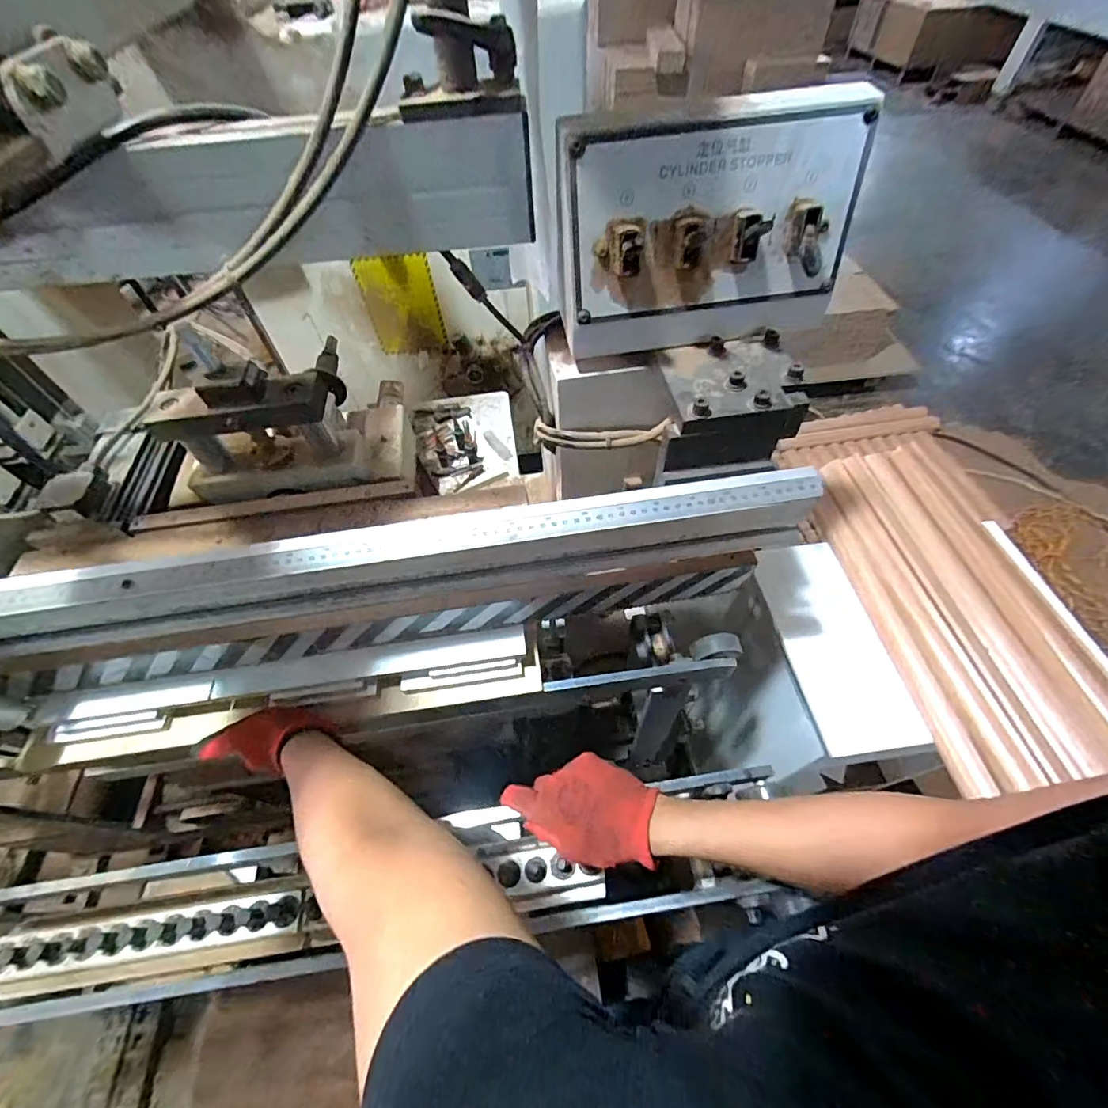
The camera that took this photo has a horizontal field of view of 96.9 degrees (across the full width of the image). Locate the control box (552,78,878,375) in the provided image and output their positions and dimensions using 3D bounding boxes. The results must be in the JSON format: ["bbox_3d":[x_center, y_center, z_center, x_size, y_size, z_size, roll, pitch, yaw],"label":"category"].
[{"bbox_3d":[0.119,-0.250,0.388,0.222,0.153,0.085,-12,56,-6],"label":"control box"}]

